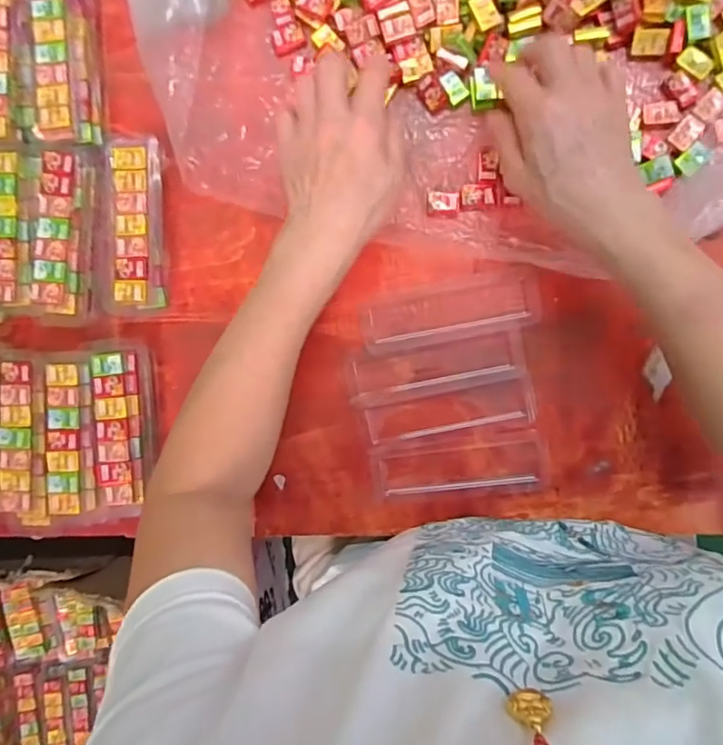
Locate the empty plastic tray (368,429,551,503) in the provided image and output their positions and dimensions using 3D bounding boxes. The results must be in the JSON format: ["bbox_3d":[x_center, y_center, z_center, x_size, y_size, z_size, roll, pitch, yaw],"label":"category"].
[{"bbox_3d":[0.079,0.078,0.447,0.135,0.012,0.050,-7,90,6],"label":"empty plastic tray"}]

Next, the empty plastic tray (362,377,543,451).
[{"bbox_3d":[0.070,0.037,0.447,0.134,0.011,0.041,-12,90,6],"label":"empty plastic tray"}]

